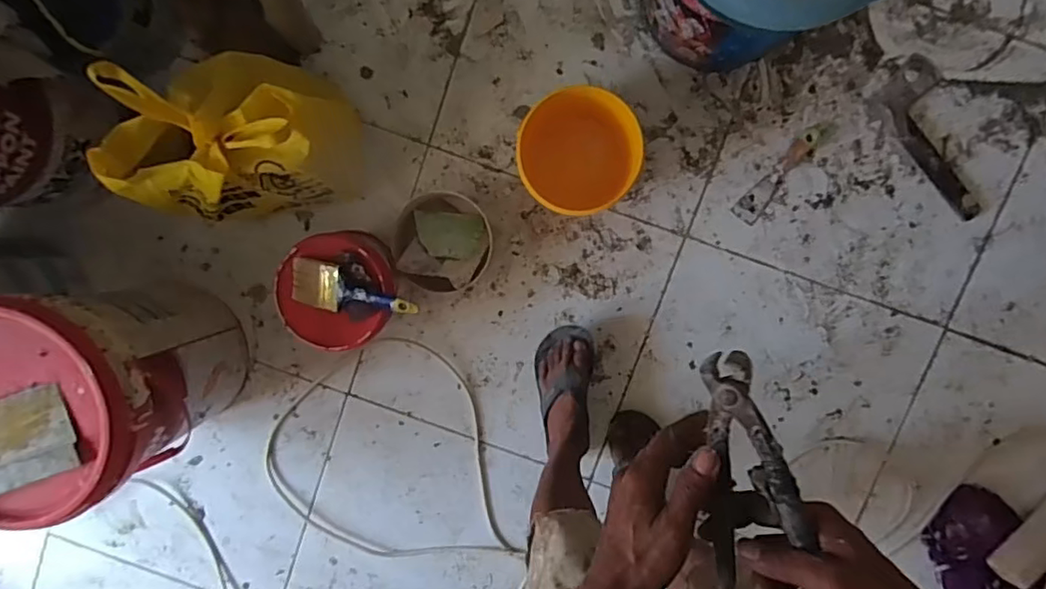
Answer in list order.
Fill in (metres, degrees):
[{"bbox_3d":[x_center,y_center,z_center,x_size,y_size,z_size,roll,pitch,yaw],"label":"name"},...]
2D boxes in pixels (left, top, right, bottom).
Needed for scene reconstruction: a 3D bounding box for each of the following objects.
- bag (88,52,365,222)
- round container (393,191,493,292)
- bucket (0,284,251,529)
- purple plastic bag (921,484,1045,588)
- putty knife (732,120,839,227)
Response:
[{"bbox_3d":[-0.435,-0.244,0.911,0.291,0.349,0.215,-7,96,3],"label":"bag"},{"bbox_3d":[-0.141,-0.096,1.035,0.160,0.111,0.169,0,97,3],"label":"round container"},{"bbox_3d":[-0.666,0.138,0.946,0.301,0.417,0.292,0,97,2],"label":"bucket"},{"bbox_3d":[0.852,0.478,1.069,0.159,0.080,0.217,-18,96,6],"label":"purple plastic bag"},{"bbox_3d":[0.469,-0.221,1.036,0.047,0.018,0.218,40,98,-2],"label":"putty knife"}]

